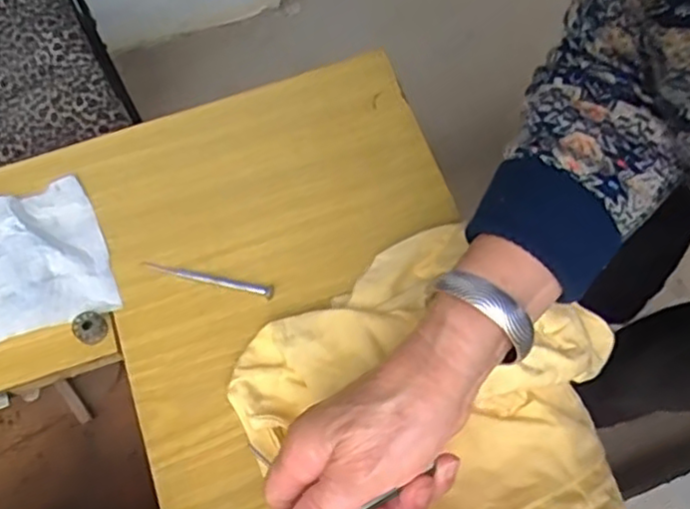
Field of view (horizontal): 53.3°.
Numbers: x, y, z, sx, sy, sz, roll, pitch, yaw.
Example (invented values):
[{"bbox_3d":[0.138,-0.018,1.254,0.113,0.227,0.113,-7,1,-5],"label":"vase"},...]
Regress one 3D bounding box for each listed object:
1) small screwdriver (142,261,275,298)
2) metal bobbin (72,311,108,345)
[{"bbox_3d":[-0.097,0.016,0.486,0.096,0.005,0.009,15,69,6],"label":"small screwdriver"},{"bbox_3d":[-0.175,0.051,0.471,0.021,0.009,0.021,0,68,0],"label":"metal bobbin"}]

